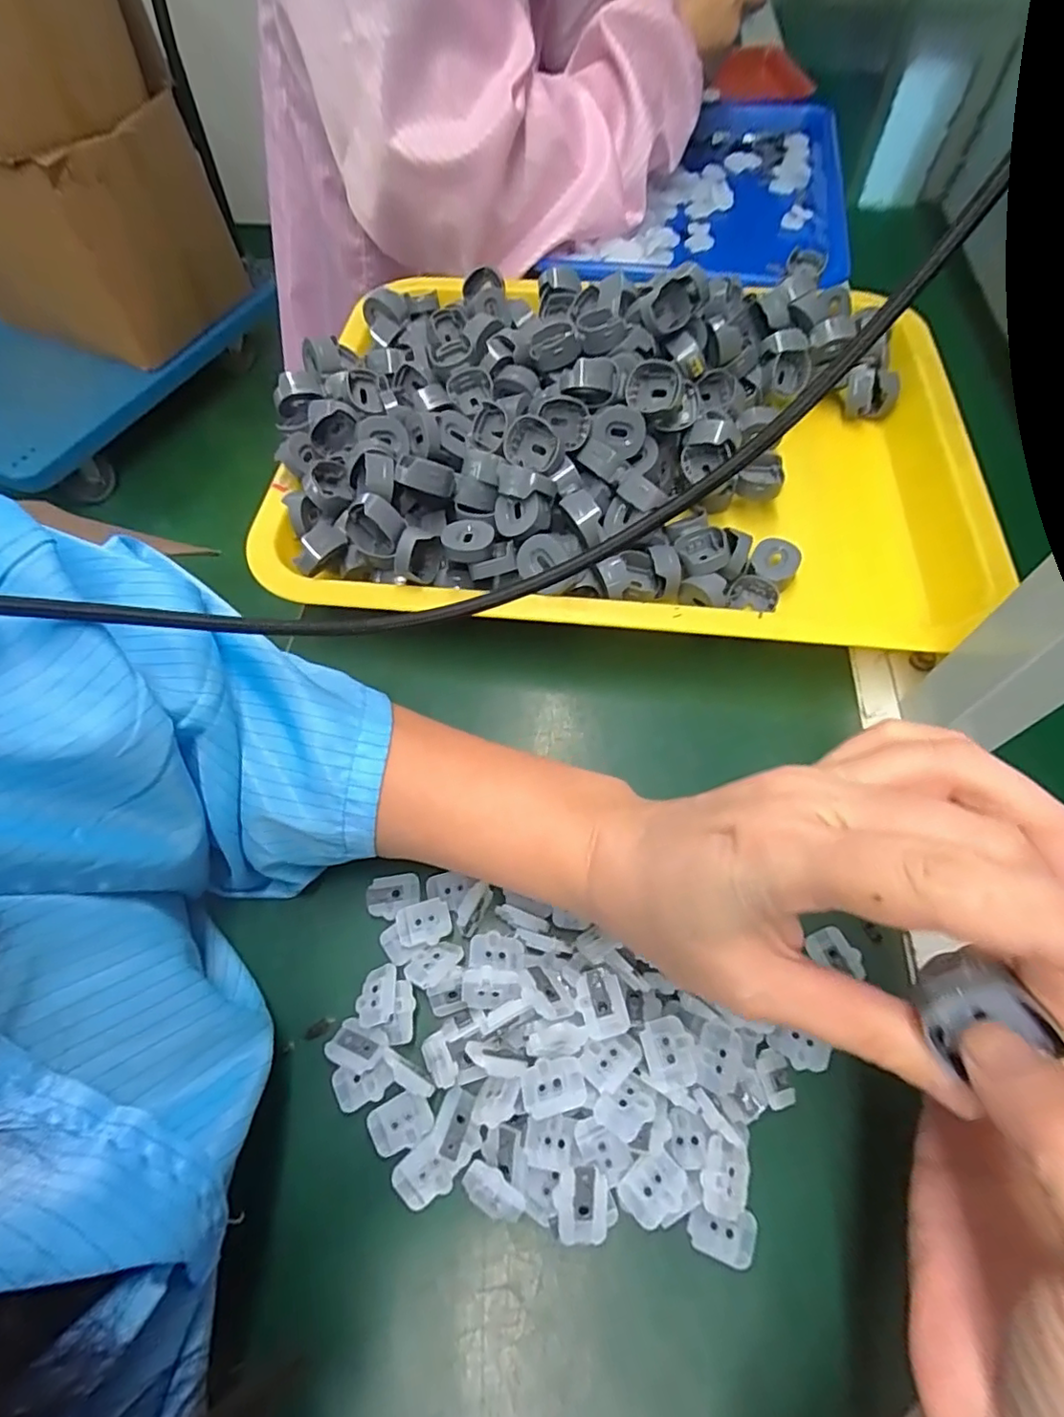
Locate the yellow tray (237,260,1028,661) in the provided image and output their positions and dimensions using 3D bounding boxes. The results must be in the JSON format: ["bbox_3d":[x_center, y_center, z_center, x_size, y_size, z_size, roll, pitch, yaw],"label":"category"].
[{"bbox_3d":[0.053,-0.158,0.354,0.377,0.088,0.273,2,60,4],"label":"yellow tray"}]

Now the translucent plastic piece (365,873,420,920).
[{"bbox_3d":[-0.058,0.079,0.252,0.022,0.004,0.017,-9,60,-3],"label":"translucent plastic piece"}]

